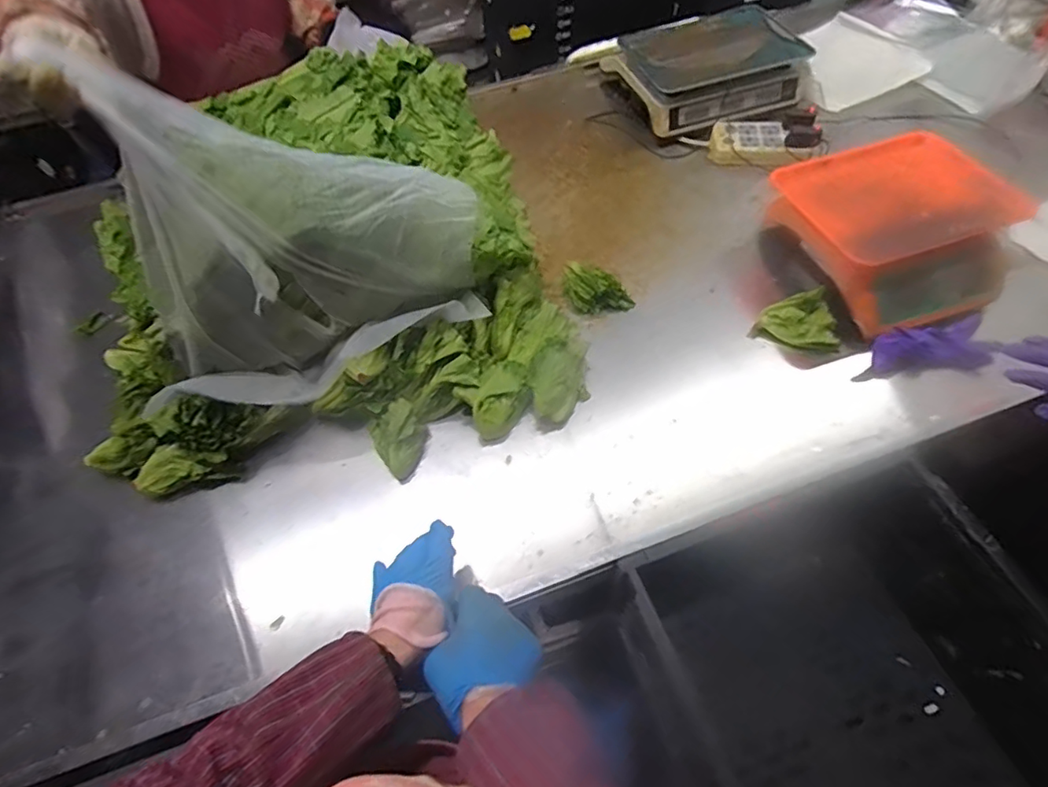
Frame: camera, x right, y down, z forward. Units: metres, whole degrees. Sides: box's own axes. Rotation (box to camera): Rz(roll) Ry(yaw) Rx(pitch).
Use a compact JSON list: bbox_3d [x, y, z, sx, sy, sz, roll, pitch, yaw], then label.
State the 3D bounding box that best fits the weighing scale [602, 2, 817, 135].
[{"bbox_3d":[0.390,-0.695,1.184,0.346,0.103,0.325,-14,56,-5],"label":"weighing scale"}]

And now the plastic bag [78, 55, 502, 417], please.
[{"bbox_3d":[-0.292,-0.194,0.691,0.397,0.268,0.272,-26,58,-12],"label":"plastic bag"}]

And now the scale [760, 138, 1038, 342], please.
[{"bbox_3d":[0.560,-0.239,0.834,0.289,0.113,0.281,-17,57,-6],"label":"scale"}]

